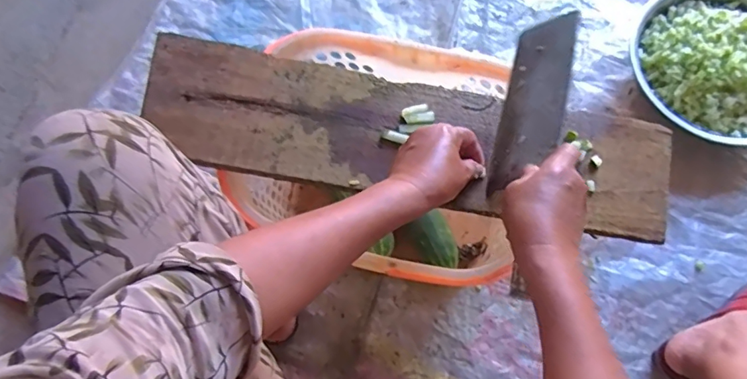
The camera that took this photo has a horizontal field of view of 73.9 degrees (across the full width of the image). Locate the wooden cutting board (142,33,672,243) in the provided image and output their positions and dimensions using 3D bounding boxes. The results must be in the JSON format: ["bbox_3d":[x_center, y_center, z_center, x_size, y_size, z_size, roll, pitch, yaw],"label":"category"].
[{"bbox_3d":[0.017,-0.065,0.581,0.616,0.019,0.150,11,71,8],"label":"wooden cutting board"}]

